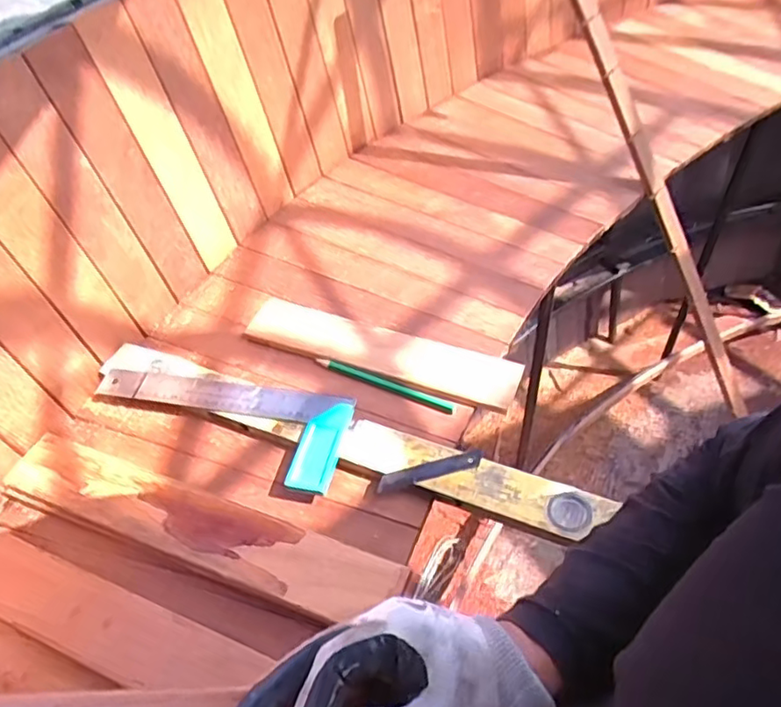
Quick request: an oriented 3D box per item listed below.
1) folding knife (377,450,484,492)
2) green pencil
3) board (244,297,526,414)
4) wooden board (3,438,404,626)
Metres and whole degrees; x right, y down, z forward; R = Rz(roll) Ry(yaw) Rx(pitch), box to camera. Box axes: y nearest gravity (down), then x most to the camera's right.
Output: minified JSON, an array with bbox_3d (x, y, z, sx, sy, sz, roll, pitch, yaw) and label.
[{"bbox_3d":[0.038,0.110,0.581,0.100,0.008,0.019,-13,50,-5],"label":"folding knife"},{"bbox_3d":[-0.009,0.034,0.672,0.166,0.010,0.012,19,55,21],"label":"green pencil"},{"bbox_3d":[-0.015,-0.004,0.705,0.326,0.018,0.069,17,54,19],"label":"board"},{"bbox_3d":[-0.187,0.161,0.576,0.410,0.028,0.067,14,53,17],"label":"wooden board"}]

